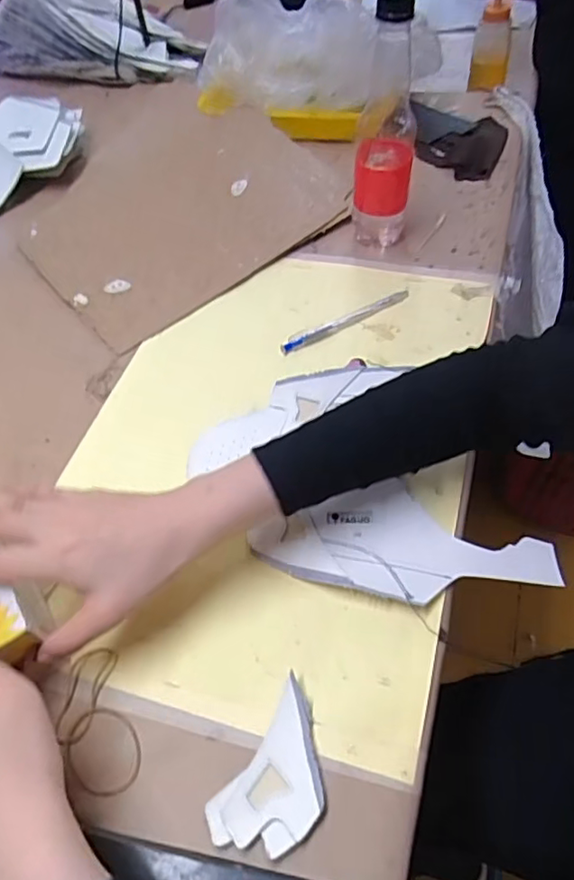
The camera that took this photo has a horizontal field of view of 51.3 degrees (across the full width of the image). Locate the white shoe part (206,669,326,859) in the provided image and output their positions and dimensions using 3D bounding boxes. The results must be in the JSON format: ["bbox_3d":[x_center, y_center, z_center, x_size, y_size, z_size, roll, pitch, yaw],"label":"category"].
[{"bbox_3d":[-0.002,0.197,0.348,0.054,0.013,0.090,30,63,23],"label":"white shoe part"}]

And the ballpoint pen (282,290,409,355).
[{"bbox_3d":[0.057,-0.115,0.574,0.141,0.011,0.015,-27,57,-13],"label":"ballpoint pen"}]

